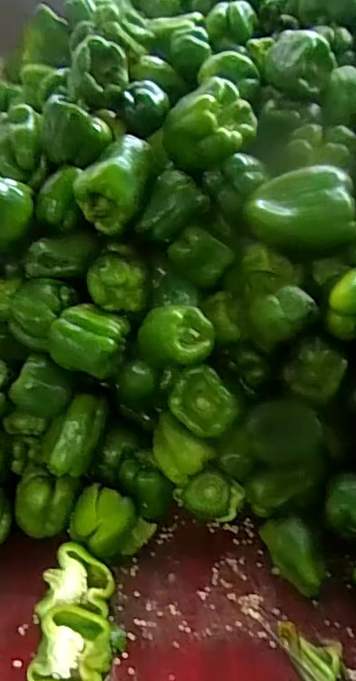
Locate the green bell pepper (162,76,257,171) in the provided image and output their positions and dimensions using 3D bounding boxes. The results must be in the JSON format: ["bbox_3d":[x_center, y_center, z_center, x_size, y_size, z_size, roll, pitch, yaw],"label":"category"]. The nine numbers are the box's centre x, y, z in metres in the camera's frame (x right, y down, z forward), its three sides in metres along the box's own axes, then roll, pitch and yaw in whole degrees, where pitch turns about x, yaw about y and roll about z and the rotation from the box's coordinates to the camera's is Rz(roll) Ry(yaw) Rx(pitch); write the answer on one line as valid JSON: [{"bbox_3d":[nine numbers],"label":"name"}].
[{"bbox_3d":[0.035,-0.242,0.576,0.104,0.071,0.068,-3,42,5],"label":"green bell pepper"}]

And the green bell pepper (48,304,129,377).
[{"bbox_3d":[-0.097,0.004,0.585,0.069,0.071,0.075,-4,42,4],"label":"green bell pepper"}]

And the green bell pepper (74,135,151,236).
[{"bbox_3d":[-0.073,-0.182,0.602,0.089,0.076,0.087,-7,41,1],"label":"green bell pepper"}]

